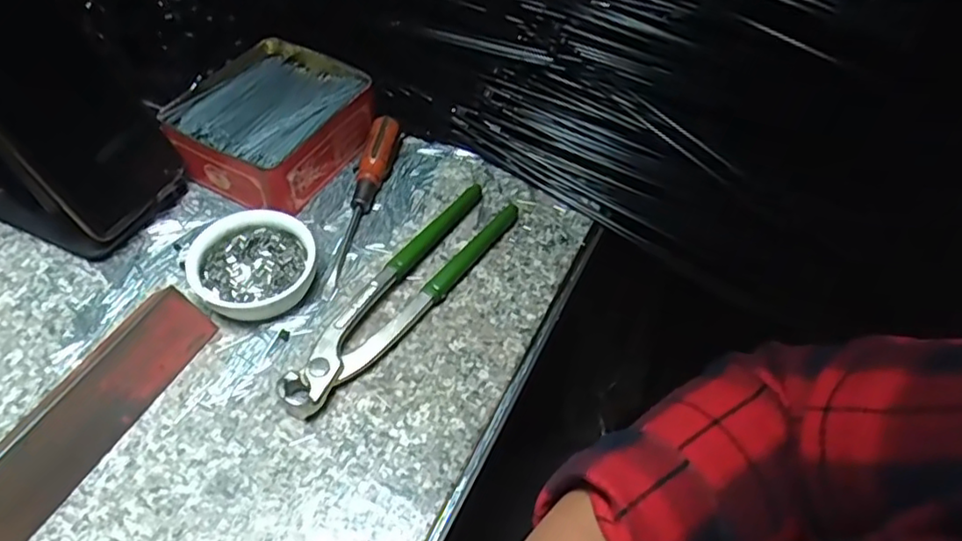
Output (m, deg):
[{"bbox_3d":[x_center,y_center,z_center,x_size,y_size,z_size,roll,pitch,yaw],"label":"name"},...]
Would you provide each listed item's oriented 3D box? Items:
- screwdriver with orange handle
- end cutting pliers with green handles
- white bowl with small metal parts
[{"bbox_3d":[-0.079,-0.048,0.422,0.020,0.022,0.149,9,52,1],"label":"screwdriver with orange handle"},{"bbox_3d":[-0.047,0.008,0.386,0.046,0.017,0.201,29,55,17],"label":"end cutting pliers with green handles"},{"bbox_3d":[-0.136,-0.002,0.376,0.071,0.026,0.068,3,52,-3],"label":"white bowl with small metal parts"}]

